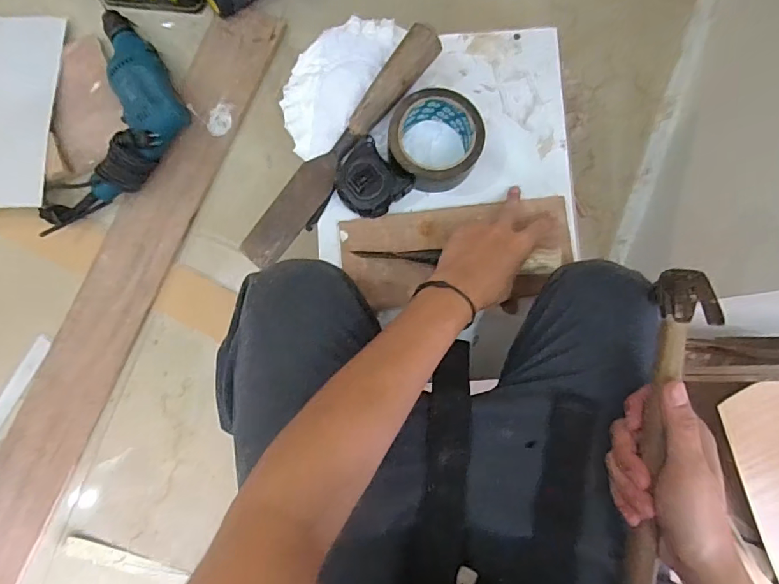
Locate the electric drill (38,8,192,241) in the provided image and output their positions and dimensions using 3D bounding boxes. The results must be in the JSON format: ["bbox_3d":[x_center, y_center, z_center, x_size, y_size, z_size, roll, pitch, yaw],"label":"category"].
[{"bbox_3d":[-0.391,-0.241,0.722,0.170,0.083,0.347,14,86,1],"label":"electric drill"}]

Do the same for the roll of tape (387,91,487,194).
[{"bbox_3d":[0.047,-0.161,0.523,0.095,0.055,0.099,0,85,1],"label":"roll of tape"}]

